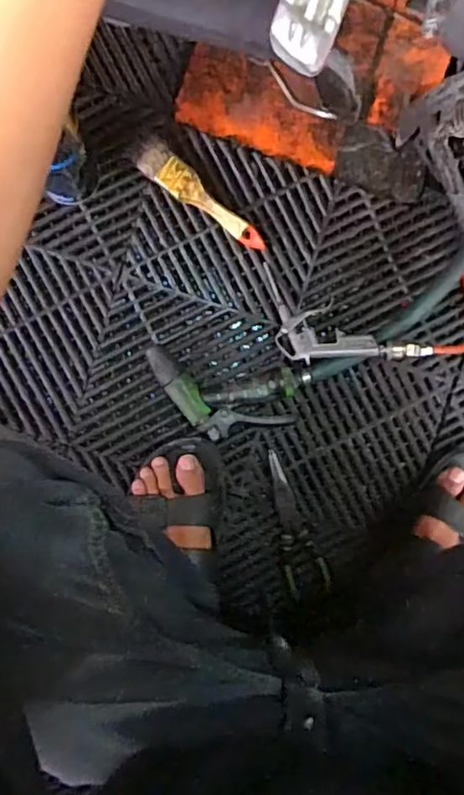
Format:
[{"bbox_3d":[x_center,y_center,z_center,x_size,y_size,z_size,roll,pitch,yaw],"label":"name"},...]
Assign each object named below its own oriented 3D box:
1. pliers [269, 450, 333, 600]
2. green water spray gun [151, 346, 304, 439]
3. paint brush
[{"bbox_3d":[0.068,0.144,0.665,0.050,0.021,0.168,-18,94,-3],"label":"pliers"},{"bbox_3d":[-0.013,0.001,0.657,0.165,0.035,0.085,9,92,-4],"label":"green water spray gun"},{"bbox_3d":[-0.036,-0.220,0.650,0.169,0.021,0.036,41,90,-5],"label":"paint brush"}]

